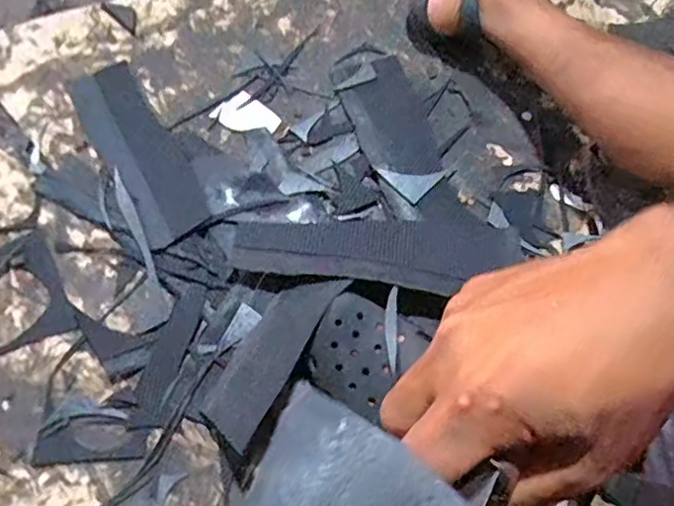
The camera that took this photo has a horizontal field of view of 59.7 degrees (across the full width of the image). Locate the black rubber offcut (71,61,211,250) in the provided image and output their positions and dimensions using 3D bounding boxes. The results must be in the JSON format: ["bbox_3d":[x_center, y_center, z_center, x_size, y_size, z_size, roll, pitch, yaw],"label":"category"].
[{"bbox_3d":[-0.225,-0.119,0.668,0.077,0.015,0.242,-31,74,-12],"label":"black rubber offcut"}]

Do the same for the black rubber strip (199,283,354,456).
[{"bbox_3d":[-0.064,0.096,0.576,0.058,0.006,0.182,31,82,14],"label":"black rubber strip"}]

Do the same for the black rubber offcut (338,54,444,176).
[{"bbox_3d":[0.060,-0.155,0.679,0.085,0.004,0.153,-18,71,-7],"label":"black rubber offcut"}]

